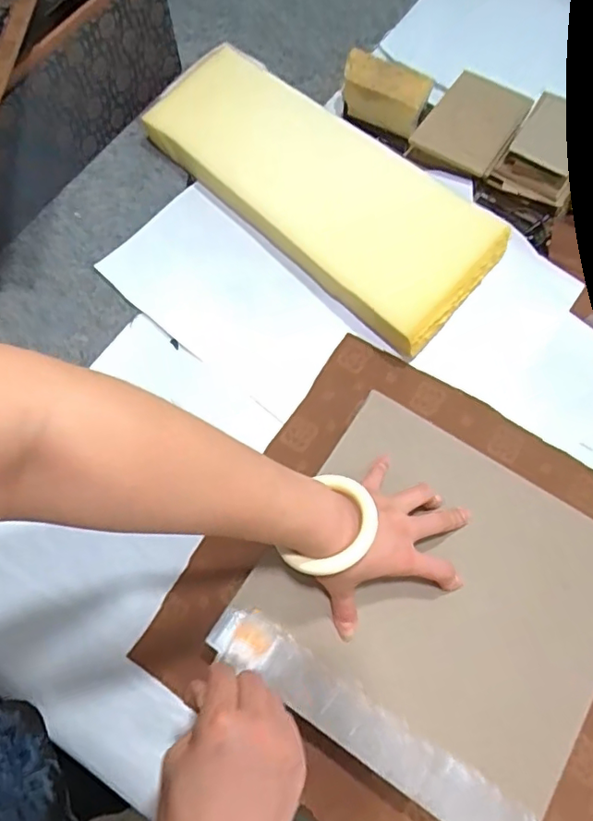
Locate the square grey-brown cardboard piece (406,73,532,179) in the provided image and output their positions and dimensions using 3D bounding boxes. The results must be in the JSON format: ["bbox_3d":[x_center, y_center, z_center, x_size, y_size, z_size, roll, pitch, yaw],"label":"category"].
[{"bbox_3d":[0.216,-0.350,0.701,0.104,0.032,0.132,30,72,12],"label":"square grey-brown cardboard piece"}]

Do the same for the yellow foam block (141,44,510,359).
[{"bbox_3d":[0.025,-0.271,0.679,0.182,0.058,0.449,-43,74,-14],"label":"yellow foam block"}]

